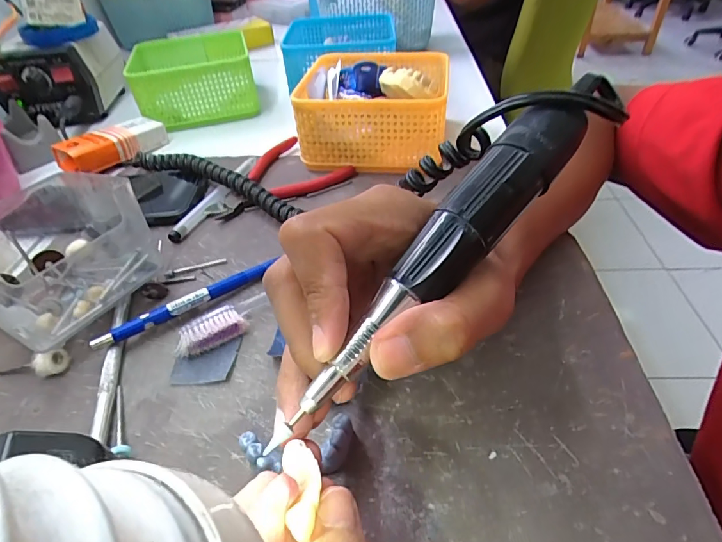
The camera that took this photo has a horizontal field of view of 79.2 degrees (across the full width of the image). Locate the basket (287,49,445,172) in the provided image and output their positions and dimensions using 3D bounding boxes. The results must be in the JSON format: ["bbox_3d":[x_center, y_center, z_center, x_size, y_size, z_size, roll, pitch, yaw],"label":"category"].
[{"bbox_3d":[0.016,-0.158,0.415,0.132,0.058,0.135,3,43,9],"label":"basket"}]

